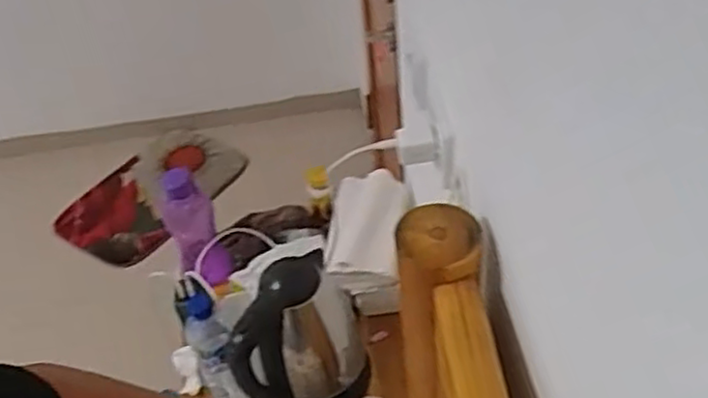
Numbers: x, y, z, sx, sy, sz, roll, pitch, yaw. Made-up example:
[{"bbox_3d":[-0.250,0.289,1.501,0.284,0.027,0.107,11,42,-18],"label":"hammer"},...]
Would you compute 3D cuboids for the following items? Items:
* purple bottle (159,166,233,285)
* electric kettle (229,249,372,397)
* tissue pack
[{"bbox_3d":[-0.261,0.059,1.164,0.081,0.232,0.066,-19,45,-12],"label":"purple bottle"},{"bbox_3d":[-0.080,0.195,1.008,0.177,0.232,0.162,-11,44,-4],"label":"electric kettle"},{"bbox_3d":[0.020,0.049,1.142,0.126,0.061,0.213,-1,44,6],"label":"tissue pack"}]

